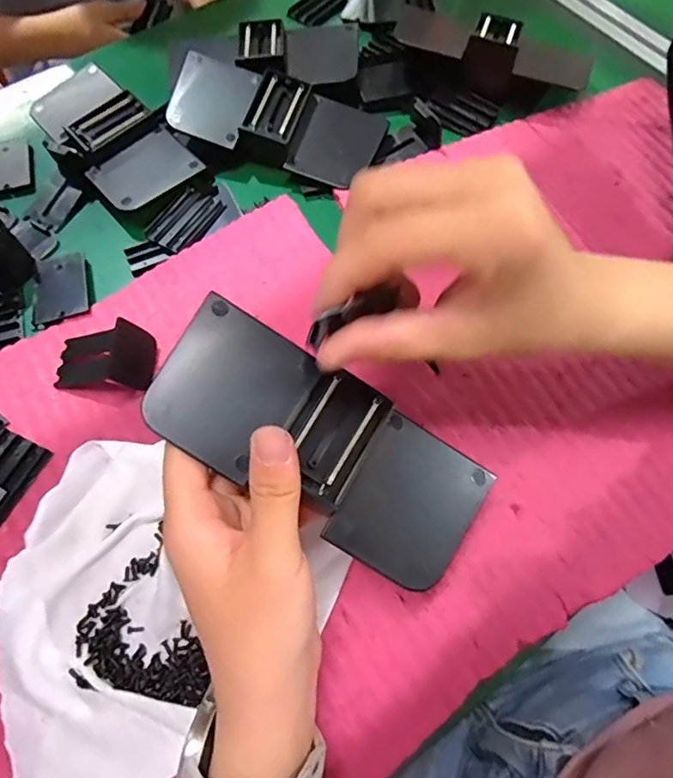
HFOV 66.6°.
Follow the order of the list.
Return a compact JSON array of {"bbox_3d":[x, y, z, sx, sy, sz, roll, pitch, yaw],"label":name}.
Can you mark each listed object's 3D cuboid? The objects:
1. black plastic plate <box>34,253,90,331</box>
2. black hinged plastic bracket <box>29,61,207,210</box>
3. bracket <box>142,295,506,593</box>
[{"bbox_3d":[-0.191,-0.071,0.356,0.036,0.006,0.055,-14,66,-6],"label":"black plastic plate"},{"bbox_3d":[-0.177,-0.195,0.401,0.070,0.026,0.155,-40,72,-16],"label":"black hinged plastic bracket"},{"bbox_3d":[-0.006,0.025,0.236,0.158,0.013,0.068,33,69,-4],"label":"bracket"}]

